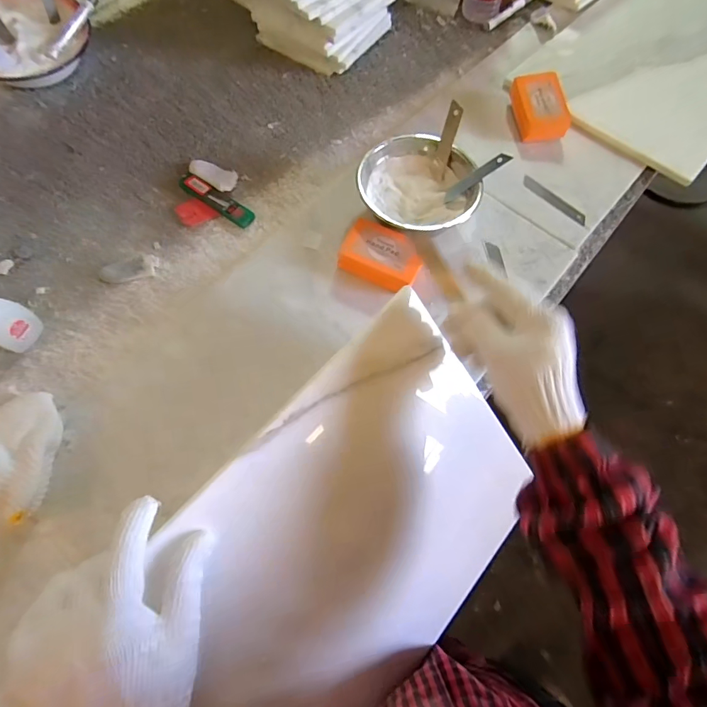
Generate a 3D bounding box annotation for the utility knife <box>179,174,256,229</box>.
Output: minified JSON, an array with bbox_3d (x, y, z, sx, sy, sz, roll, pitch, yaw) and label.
[{"bbox_3d":[-0.182,-0.202,0.544,0.119,0.013,0.025,36,71,14],"label":"utility knife"}]

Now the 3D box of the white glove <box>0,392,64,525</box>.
[{"bbox_3d":[-0.318,0.095,0.394,0.068,0.035,0.112,3,66,0],"label":"white glove"}]

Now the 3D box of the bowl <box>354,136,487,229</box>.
[{"bbox_3d":[0.079,-0.205,0.525,0.146,0.058,0.135,-11,67,-6],"label":"bowl"}]

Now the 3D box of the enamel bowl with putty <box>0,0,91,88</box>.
[{"bbox_3d":[-0.496,-0.470,0.612,0.174,0.087,0.189,36,71,14],"label":"enamel bowl with putty"}]

